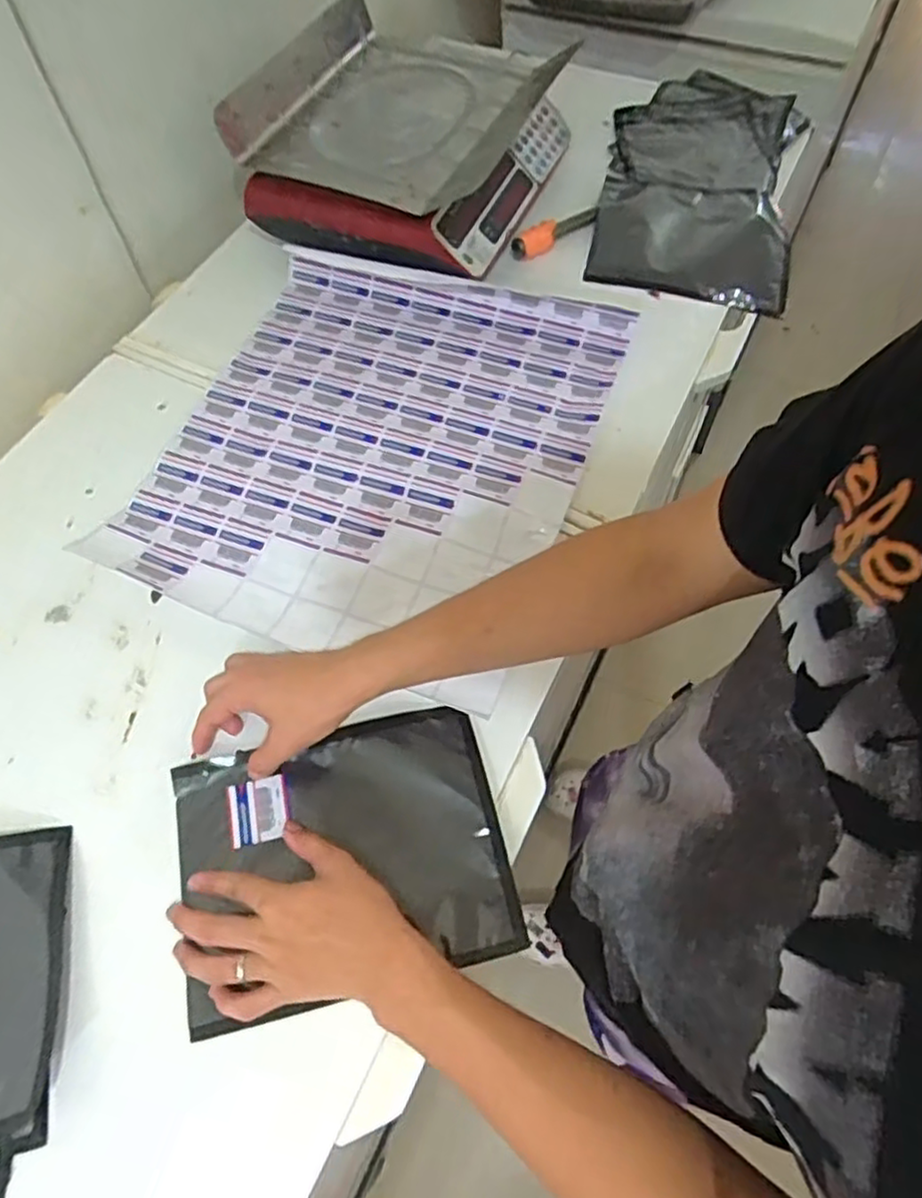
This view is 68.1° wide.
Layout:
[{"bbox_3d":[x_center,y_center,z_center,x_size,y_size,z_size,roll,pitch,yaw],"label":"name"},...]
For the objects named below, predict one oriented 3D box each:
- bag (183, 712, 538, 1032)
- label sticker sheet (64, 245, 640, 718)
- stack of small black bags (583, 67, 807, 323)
[{"bbox_3d":[-0.095,0.204,0.549,0.251,0.029,0.196,-13,61,-4],"label":"bag"},{"bbox_3d":[-0.094,-0.177,0.743,0.444,0.033,0.493,17,64,11],"label":"label sticker sheet"},{"bbox_3d":[0.332,-0.586,0.946,0.250,0.038,0.479,13,63,9],"label":"stack of small black bags"}]

